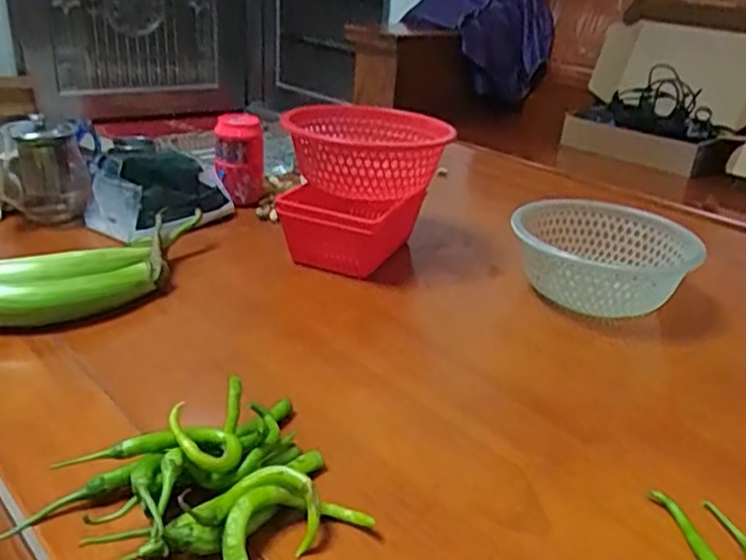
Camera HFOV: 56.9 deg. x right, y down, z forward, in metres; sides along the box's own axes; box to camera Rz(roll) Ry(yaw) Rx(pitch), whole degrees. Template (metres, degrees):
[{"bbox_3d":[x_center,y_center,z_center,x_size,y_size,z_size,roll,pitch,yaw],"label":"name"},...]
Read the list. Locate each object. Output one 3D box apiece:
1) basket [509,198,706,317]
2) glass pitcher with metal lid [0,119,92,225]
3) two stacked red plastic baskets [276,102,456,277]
[{"bbox_3d":[0.225,-0.017,0.695,0.170,0.080,0.155,10,26,10],"label":"basket"},{"bbox_3d":[-0.342,-0.111,0.725,0.082,0.102,0.068,-6,28,-23],"label":"glass pitcher with metal lid"},{"bbox_3d":[-0.010,-0.095,0.743,0.164,0.143,0.177,10,26,10],"label":"two stacked red plastic baskets"}]

